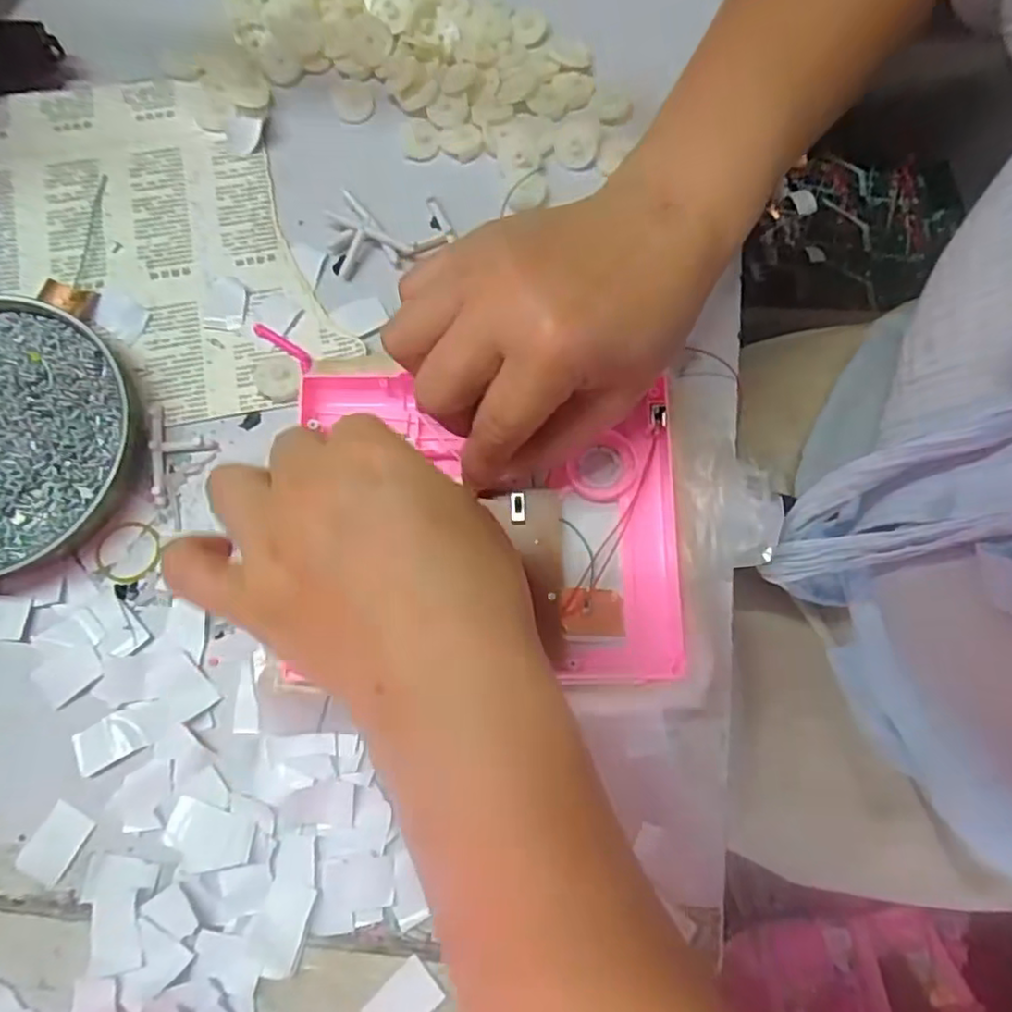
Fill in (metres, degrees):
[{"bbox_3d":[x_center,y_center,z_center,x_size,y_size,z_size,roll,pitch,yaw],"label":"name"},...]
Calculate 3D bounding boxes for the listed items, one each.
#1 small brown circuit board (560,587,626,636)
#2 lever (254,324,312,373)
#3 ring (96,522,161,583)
[{"bbox_3d":[0.037,0.045,0.282,0.028,0.005,0.020,1,77,0],"label":"small brown circuit board"},{"bbox_3d":[-0.114,-0.082,0.337,0.036,0.004,0.008,38,79,7],"label":"lever"},{"bbox_3d":[-0.180,0.021,0.313,0.031,0.004,0.029,0,77,-1],"label":"ring"}]

